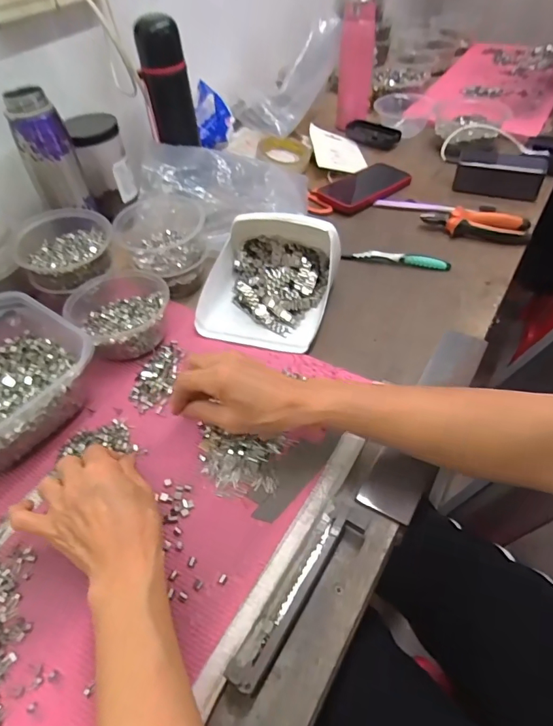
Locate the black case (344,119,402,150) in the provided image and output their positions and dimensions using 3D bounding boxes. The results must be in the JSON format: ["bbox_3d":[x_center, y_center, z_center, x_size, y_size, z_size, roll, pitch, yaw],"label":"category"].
[{"bbox_3d":[0.194,-0.461,0.890,0.109,0.020,0.071,27,56,21],"label":"black case"}]

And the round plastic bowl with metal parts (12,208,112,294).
[{"bbox_3d":[-0.261,-0.137,0.557,0.109,0.058,0.103,-2,48,3],"label":"round plastic bowl with metal parts"}]

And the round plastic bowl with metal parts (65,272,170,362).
[{"bbox_3d":[-0.185,-0.060,0.534,0.112,0.049,0.131,-29,53,-21],"label":"round plastic bowl with metal parts"}]

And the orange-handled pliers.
[{"bbox_3d":[0.296,-0.203,0.658,0.148,0.023,0.061,9,51,8],"label":"orange-handled pliers"}]

